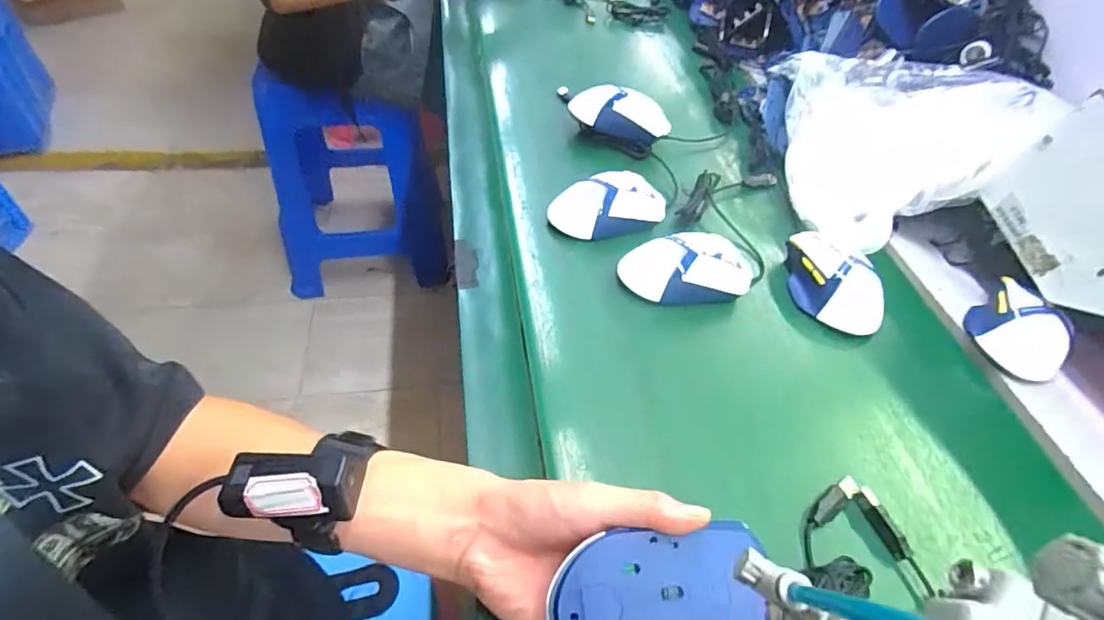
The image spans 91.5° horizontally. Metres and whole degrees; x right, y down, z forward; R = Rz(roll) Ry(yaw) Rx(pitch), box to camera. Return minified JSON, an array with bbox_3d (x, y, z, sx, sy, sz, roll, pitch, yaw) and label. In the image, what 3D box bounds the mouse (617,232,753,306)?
[{"bbox_3d":[0.127,-0.034,0.508,0.125,0.049,0.063,-2,58,-6],"label":"mouse"}]

